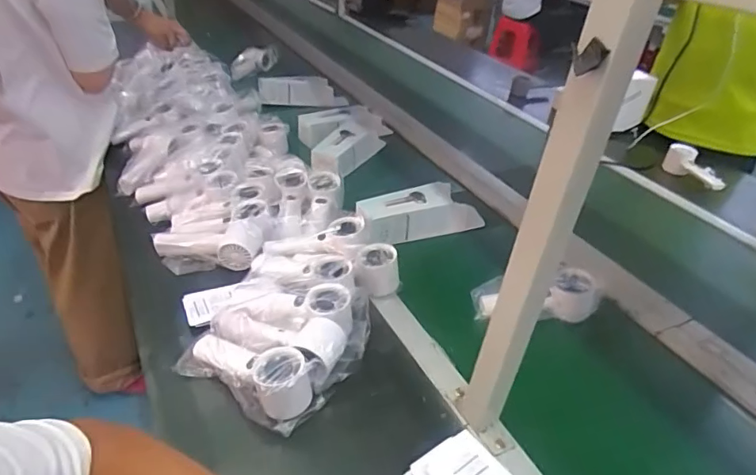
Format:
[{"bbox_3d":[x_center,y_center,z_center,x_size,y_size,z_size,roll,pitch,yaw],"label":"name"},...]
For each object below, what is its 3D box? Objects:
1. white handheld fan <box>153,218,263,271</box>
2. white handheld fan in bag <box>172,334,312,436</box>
[{"bbox_3d":[-0.256,0.013,0.757,0.166,0.057,0.055,-3,32,10],"label":"white handheld fan"},{"bbox_3d":[-0.150,0.157,0.571,0.182,0.071,0.059,11,31,28],"label":"white handheld fan in bag"}]

